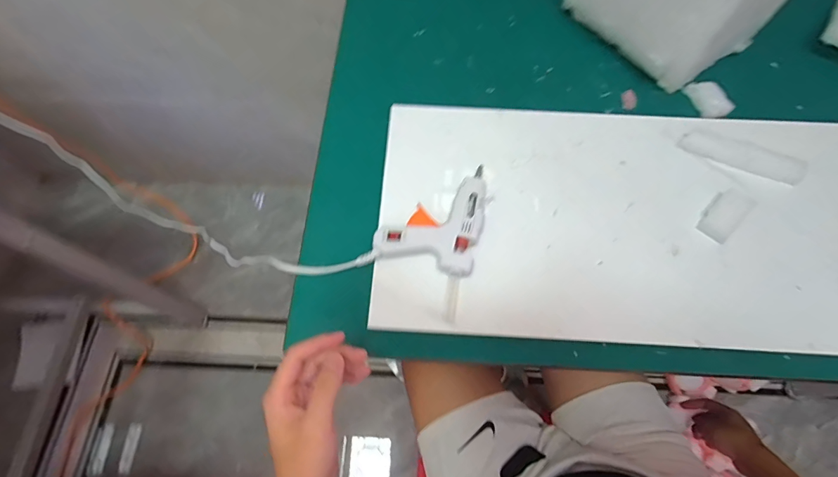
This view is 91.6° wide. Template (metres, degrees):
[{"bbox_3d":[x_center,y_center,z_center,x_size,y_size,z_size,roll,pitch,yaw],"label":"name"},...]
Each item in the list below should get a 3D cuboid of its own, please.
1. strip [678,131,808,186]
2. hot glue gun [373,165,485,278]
[{"bbox_3d":[0.395,-0.099,0.499,0.136,0.015,0.034,22,68,10],"label":"strip"},{"bbox_3d":[0.019,-0.029,0.467,0.107,0.027,0.132,14,67,7],"label":"hot glue gun"}]

